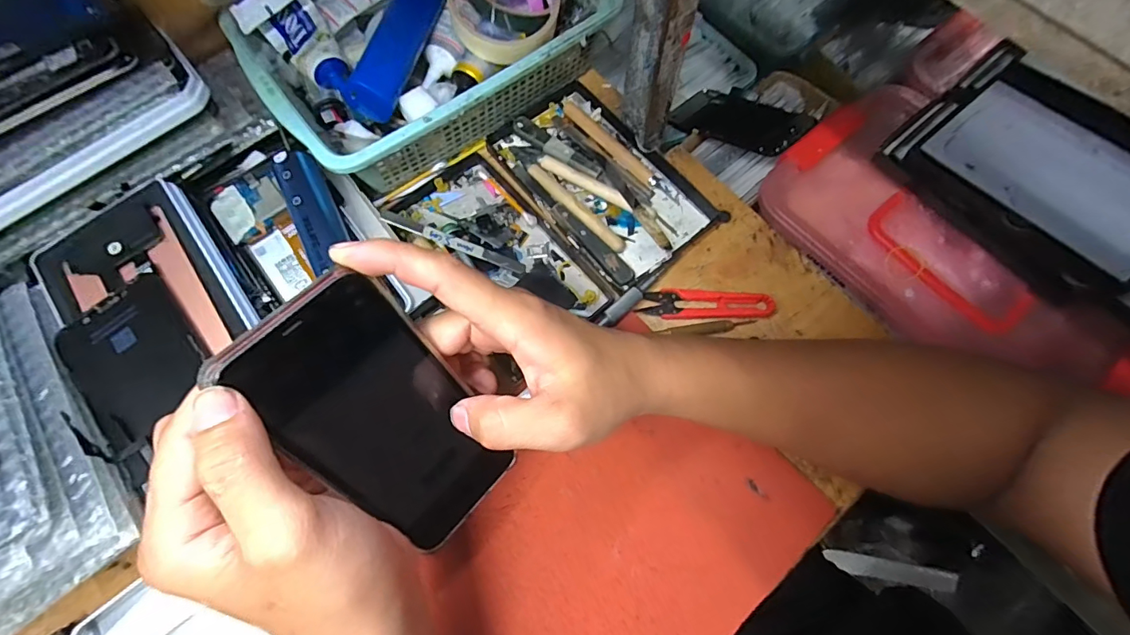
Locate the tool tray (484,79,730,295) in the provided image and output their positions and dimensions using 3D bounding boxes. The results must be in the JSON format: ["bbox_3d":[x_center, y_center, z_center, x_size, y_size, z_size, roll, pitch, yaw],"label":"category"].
[{"bbox_3d":[0.032,-0.117,0.393,0.119,0.018,0.178,-37,75,-11],"label":"tool tray"}]

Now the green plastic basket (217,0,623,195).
[{"bbox_3d":[-0.109,-0.232,0.392,0.269,0.077,0.192,-38,75,-11],"label":"green plastic basket"}]

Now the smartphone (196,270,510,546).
[{"bbox_3d":[-0.083,0.052,0.233,0.071,0.149,0.007,-44,35,-22],"label":"smartphone"}]

